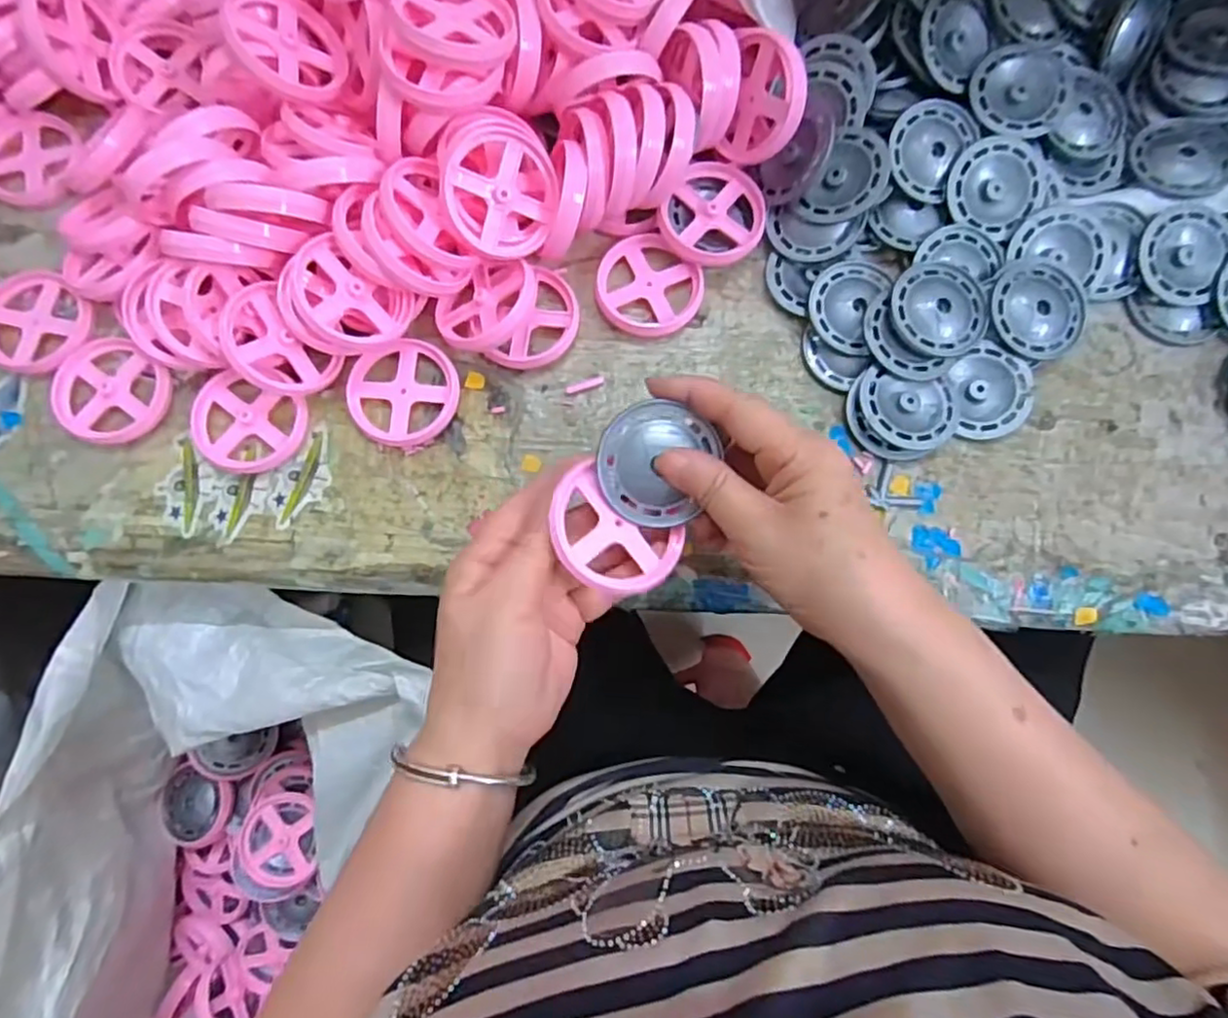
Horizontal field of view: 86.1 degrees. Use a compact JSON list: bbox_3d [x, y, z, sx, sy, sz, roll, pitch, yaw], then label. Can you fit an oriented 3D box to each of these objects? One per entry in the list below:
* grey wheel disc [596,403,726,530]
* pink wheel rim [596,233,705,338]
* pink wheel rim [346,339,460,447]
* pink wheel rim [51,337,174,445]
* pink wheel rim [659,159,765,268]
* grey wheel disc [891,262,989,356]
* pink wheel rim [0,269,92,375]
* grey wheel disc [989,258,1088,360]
[{"bbox_3d":[0.018,-0.021,0.304,0.051,0.004,0.056,-1,100,-3],"label":"grey wheel disc"},{"bbox_3d":[0.019,-0.133,0.397,0.064,0.008,0.058,36,81,8],"label":"pink wheel rim"},{"bbox_3d":[-0.122,-0.068,0.385,0.062,0.008,0.060,0,78,1],"label":"pink wheel rim"},{"bbox_3d":[-0.301,-0.072,0.389,0.067,0.011,0.060,23,80,6],"label":"pink wheel rim"},{"bbox_3d":[0.061,-0.178,0.395,0.060,0.012,0.062,0,78,1],"label":"pink wheel rim"},{"bbox_3d":[0.188,-0.116,0.380,0.054,0.007,0.055,0,78,1],"label":"grey wheel disc"},{"bbox_3d":[-0.354,-0.117,0.401,0.064,0.009,0.065,0,82,-2],"label":"pink wheel rim"},{"bbox_3d":[0.247,-0.117,0.382,0.057,0.007,0.058,0,78,1],"label":"grey wheel disc"}]

